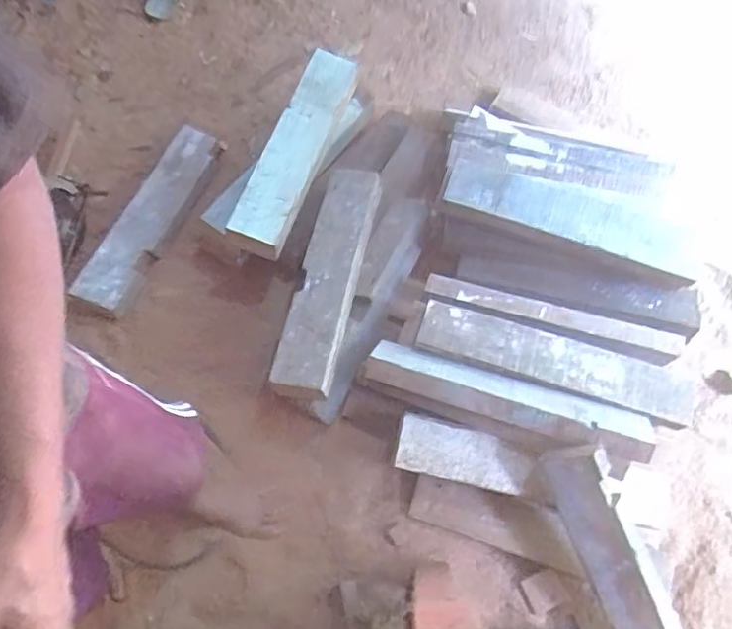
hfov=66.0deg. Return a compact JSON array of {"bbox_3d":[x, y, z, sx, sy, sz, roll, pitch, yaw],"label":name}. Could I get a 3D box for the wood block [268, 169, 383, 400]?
[{"bbox_3d":[-0.080,-0.085,1.232,0.128,0.079,0.541,8,65,13],"label":"wood block"}]

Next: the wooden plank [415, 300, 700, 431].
[{"bbox_3d":[0.376,0.093,1.143,0.540,0.032,0.114,17,75,12],"label":"wooden plank"}]

